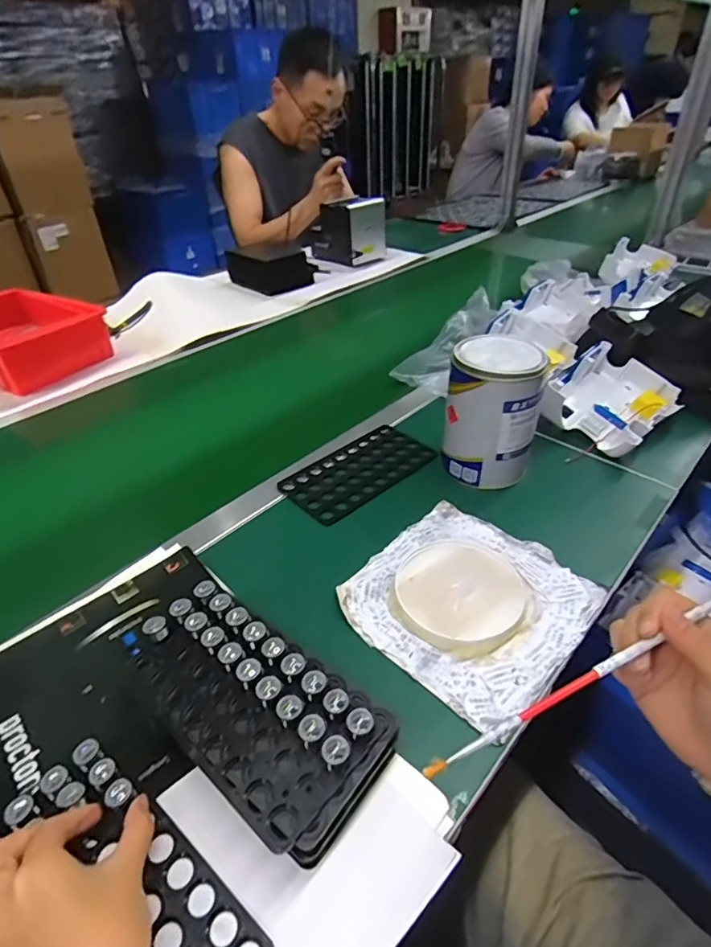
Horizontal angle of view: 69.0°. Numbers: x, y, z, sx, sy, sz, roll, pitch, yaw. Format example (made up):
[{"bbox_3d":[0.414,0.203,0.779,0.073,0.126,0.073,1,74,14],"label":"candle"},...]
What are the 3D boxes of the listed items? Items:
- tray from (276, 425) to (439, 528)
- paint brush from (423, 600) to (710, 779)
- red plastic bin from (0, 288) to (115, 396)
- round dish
[{"bbox_3d":[0.003,-0.006,0.661,0.103,0.006,0.193,30,48,34],"label":"tray"},{"bbox_3d":[0.148,0.119,0.311,0.247,0.009,0.009,-20,42,-18],"label":"paint brush"},{"bbox_3d":[-0.605,-0.244,0.932,0.250,0.099,0.195,19,42,24],"label":"red plastic bin"},{"bbox_3d":[0.099,0.111,0.490,0.126,0.018,0.115,-1,38,1],"label":"round dish"}]

